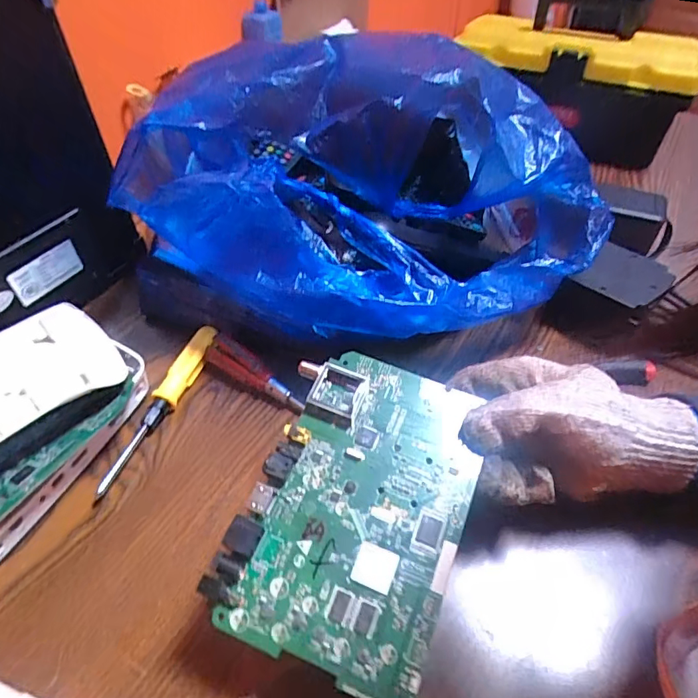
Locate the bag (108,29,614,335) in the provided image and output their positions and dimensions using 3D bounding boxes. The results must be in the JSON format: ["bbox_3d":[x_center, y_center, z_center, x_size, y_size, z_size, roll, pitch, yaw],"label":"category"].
[{"bbox_3d":[0.022,-0.137,0.386,0.365,0.154,0.228,12,48,12],"label":"bag"}]

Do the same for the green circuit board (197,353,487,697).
[{"bbox_3d":[0.006,0.077,0.260,0.108,0.012,0.162,18,60,9],"label":"green circuit board"}]

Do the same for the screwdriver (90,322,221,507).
[{"bbox_3d":[-0.144,0.042,0.378,0.019,0.026,0.157,14,46,12],"label":"screwdriver"}]

